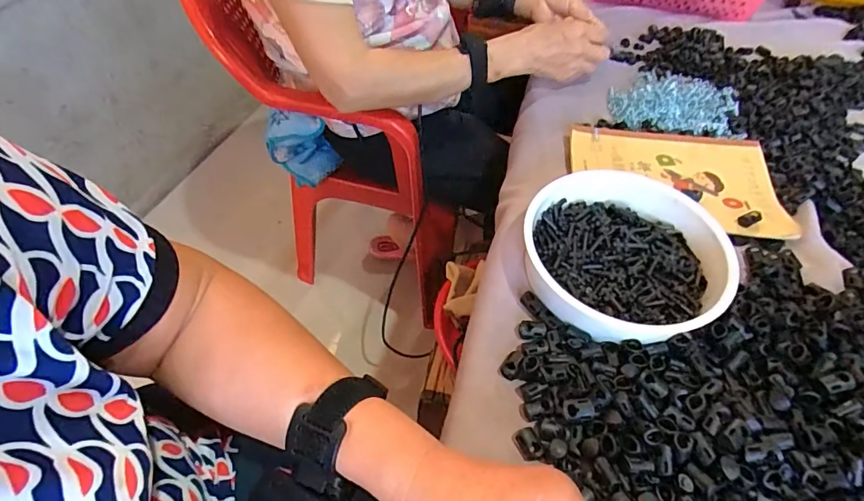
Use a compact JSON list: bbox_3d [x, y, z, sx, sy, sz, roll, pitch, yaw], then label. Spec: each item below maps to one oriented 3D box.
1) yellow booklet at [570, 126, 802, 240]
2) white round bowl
[{"bbox_3d":[0.257,-0.080,0.491,0.208,0.006,0.142,9,52,5],"label":"yellow booklet"},{"bbox_3d":[0.160,0.003,0.393,0.162,0.047,0.164,23,54,16],"label":"white round bowl"}]

